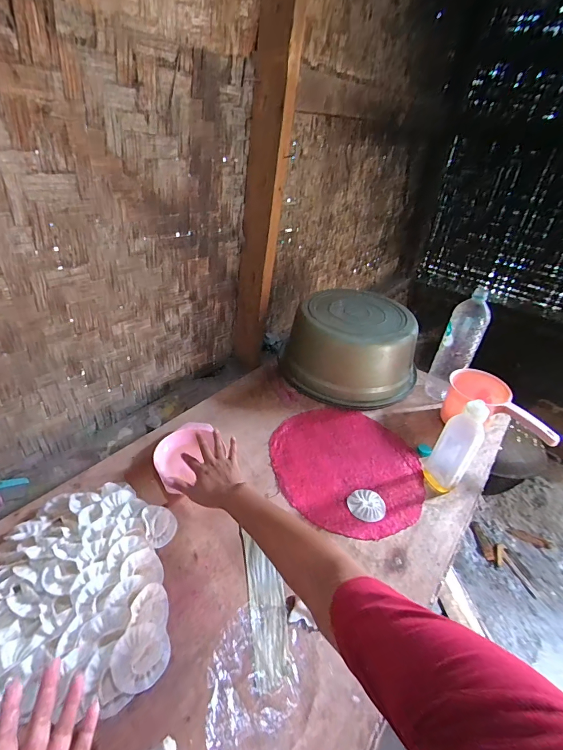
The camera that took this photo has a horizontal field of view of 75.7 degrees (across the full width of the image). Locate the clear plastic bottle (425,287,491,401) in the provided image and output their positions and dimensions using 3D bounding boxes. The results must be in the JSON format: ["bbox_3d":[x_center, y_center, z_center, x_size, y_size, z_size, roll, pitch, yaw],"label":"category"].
[{"bbox_3d":[0.464,-0.064,0.960,0.086,0.315,0.076,22,38,20],"label":"clear plastic bottle"}]

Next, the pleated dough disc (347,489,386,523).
[{"bbox_3d":[0.174,0.263,0.732,0.075,0.009,0.072,4,36,-3],"label":"pleated dough disc"}]

